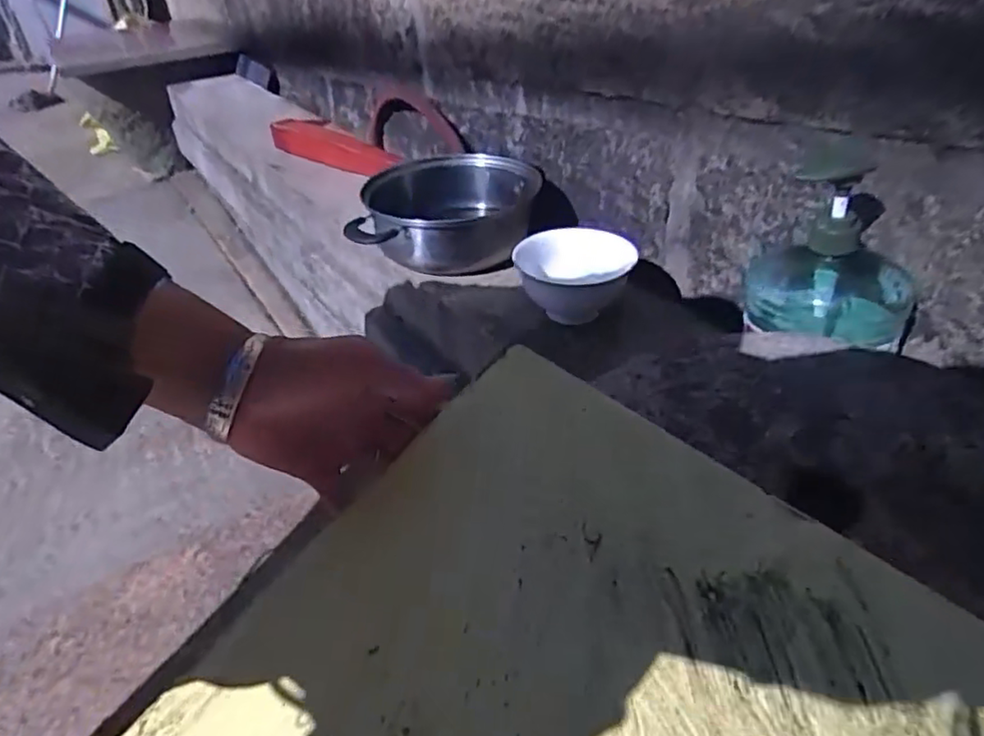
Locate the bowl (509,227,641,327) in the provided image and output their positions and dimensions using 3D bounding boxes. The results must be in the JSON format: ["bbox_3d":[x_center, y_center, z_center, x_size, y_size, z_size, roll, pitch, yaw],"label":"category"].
[{"bbox_3d":[0.087,-0.095,0.667,0.121,0.067,0.111,4,32,14],"label":"bowl"}]

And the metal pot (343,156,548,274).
[{"bbox_3d":[-0.051,-0.202,0.801,0.217,0.089,0.232,-2,43,4],"label":"metal pot"}]

